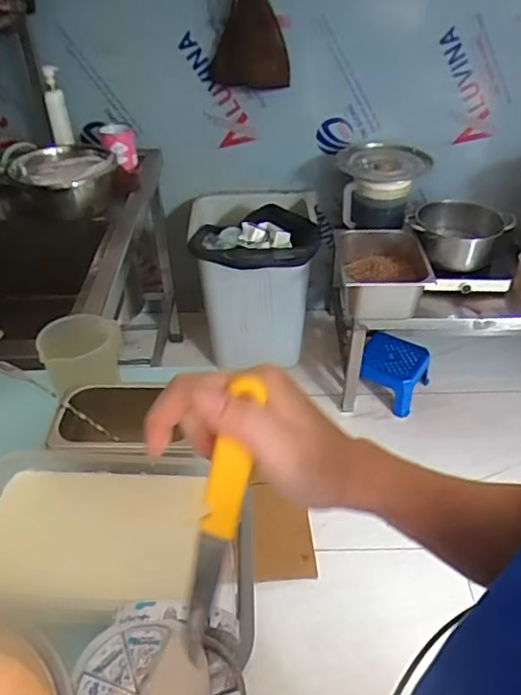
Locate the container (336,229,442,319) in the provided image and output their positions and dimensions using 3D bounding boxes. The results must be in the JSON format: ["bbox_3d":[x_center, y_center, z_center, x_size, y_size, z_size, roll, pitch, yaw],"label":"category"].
[{"bbox_3d":[0.376,-0.244,1.707,0.284,0.140,0.320,-3,40,-2],"label":"container"}]

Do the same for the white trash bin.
[{"bbox_3d":[-0.003,-0.224,1.918,0.416,0.505,0.381,-6,40,-6],"label":"white trash bin"}]

